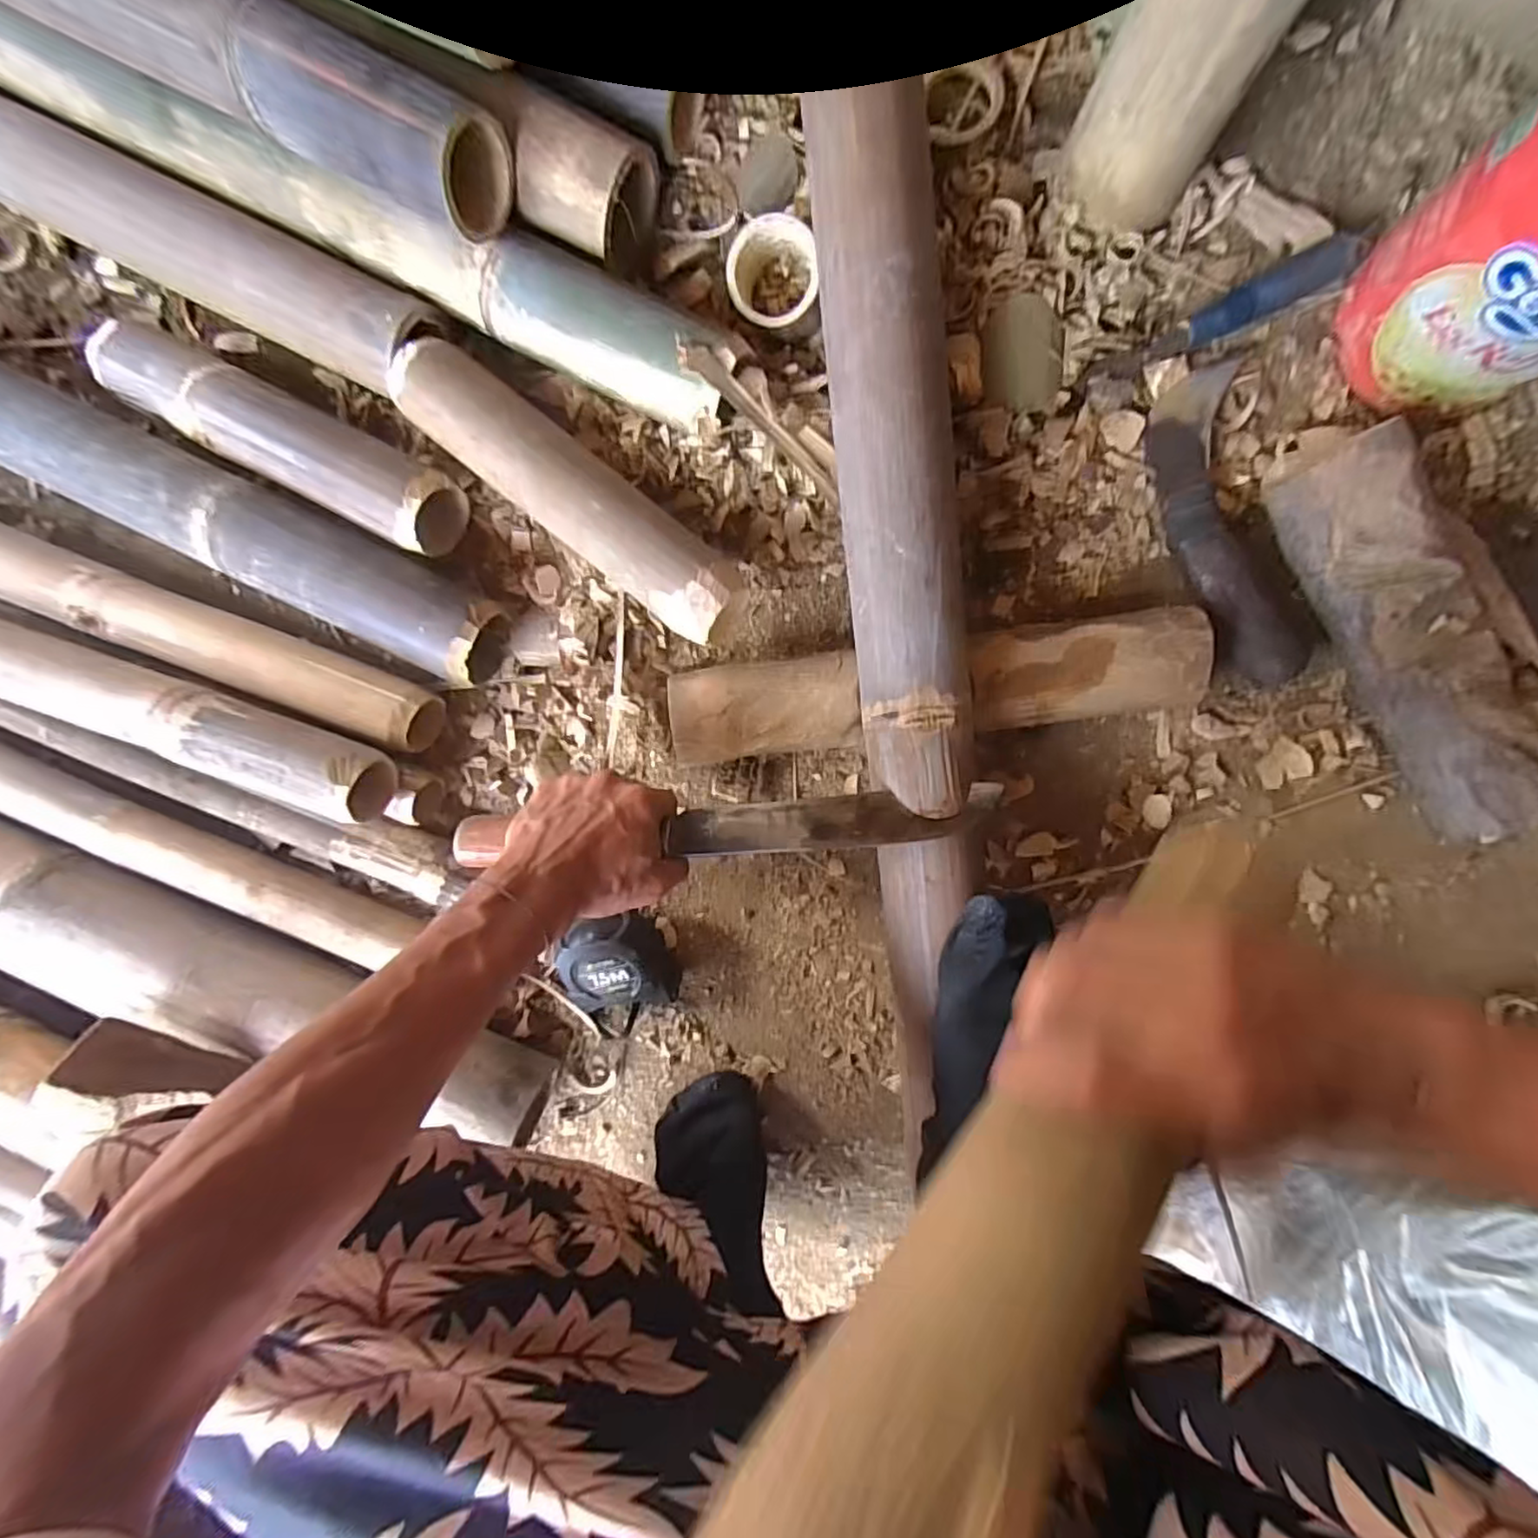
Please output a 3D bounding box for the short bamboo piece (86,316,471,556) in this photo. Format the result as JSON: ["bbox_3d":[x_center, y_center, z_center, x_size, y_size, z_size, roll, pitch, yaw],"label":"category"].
[{"bbox_3d":[-0.368,-0.252,0.498,0.287,0.063,0.064,27,100,2],"label":"short bamboo piece"}]

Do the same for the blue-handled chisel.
[{"bbox_3d":[0.303,-0.301,0.435,0.191,0.025,0.023,-25,94,9],"label":"blue-handled chisel"}]

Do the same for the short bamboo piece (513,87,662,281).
[{"bbox_3d":[-0.124,-0.392,0.441,0.077,0.069,0.078,28,100,2],"label":"short bamboo piece"}]

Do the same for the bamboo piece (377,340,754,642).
[{"bbox_3d":[-0.138,-0.196,0.461,0.282,0.066,0.064,38,98,-1],"label":"bamboo piece"}]

